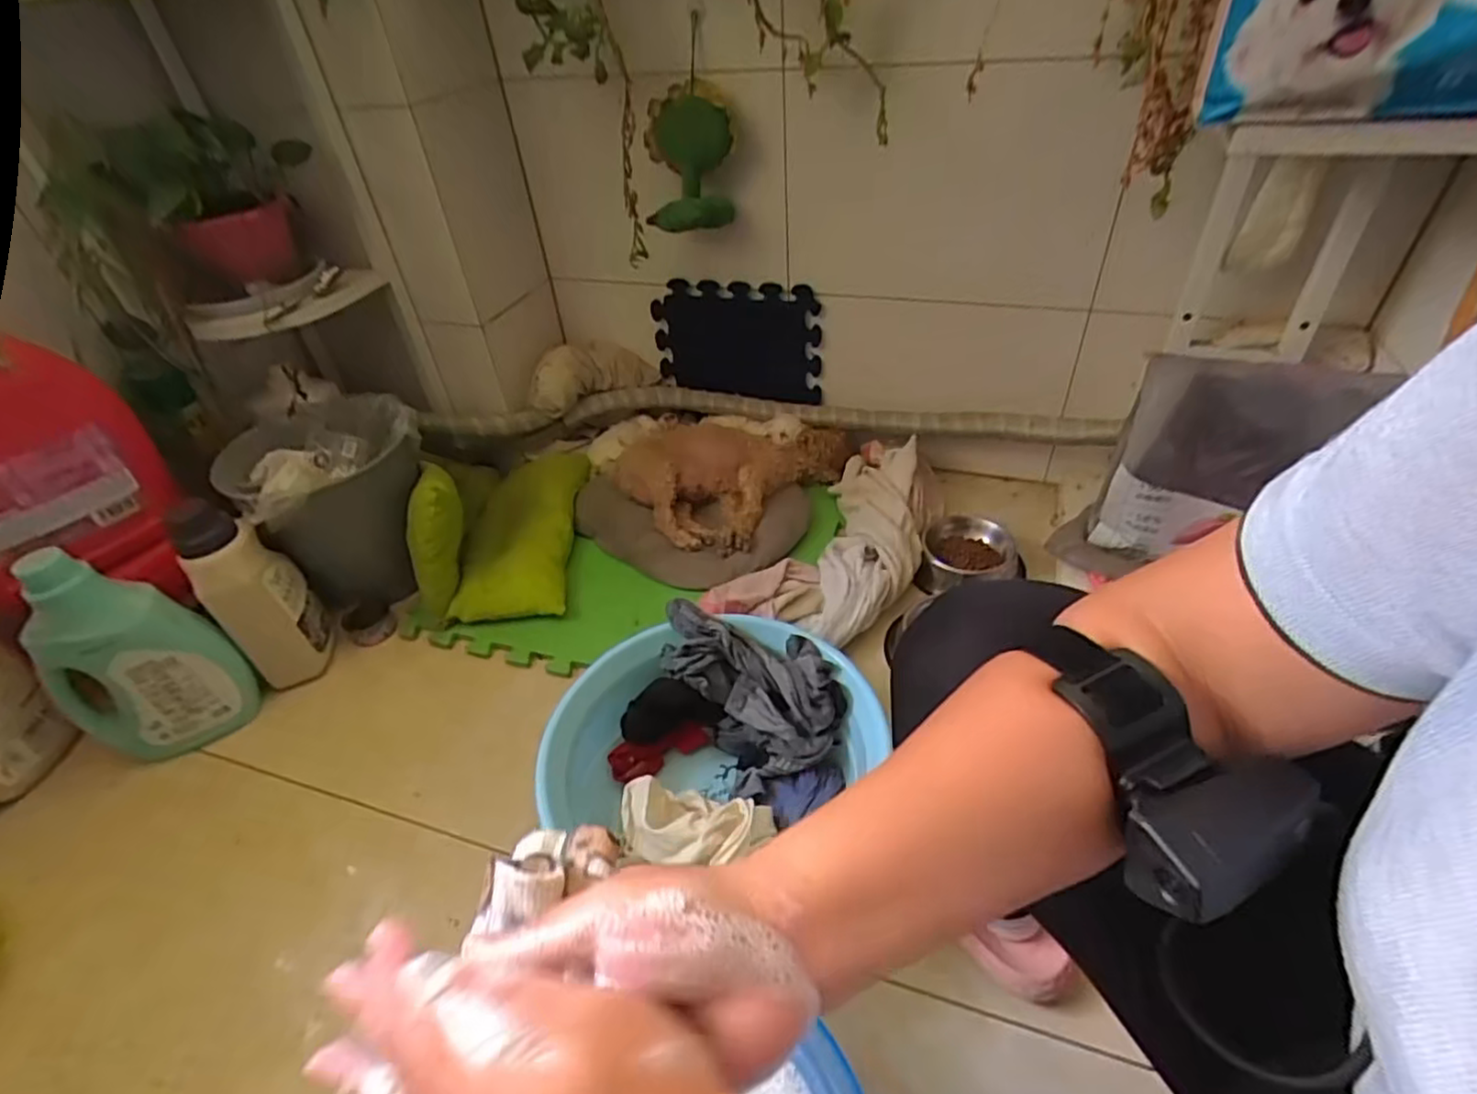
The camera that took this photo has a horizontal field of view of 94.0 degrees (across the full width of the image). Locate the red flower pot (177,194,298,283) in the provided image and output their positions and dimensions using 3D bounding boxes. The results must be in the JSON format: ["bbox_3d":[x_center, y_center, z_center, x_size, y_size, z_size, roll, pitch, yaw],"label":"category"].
[{"bbox_3d":[-0.692,-0.439,0.977,0.119,0.091,0.140,-20,43,-17],"label":"red flower pot"}]

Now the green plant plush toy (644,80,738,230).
[{"bbox_3d":[-0.070,-0.564,1.007,0.129,0.182,0.126,-4,41,1],"label":"green plant plush toy"}]

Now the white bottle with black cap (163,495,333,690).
[{"bbox_3d":[-0.632,0.061,0.906,0.094,0.268,0.100,-28,46,-24],"label":"white bottle with black cap"}]

